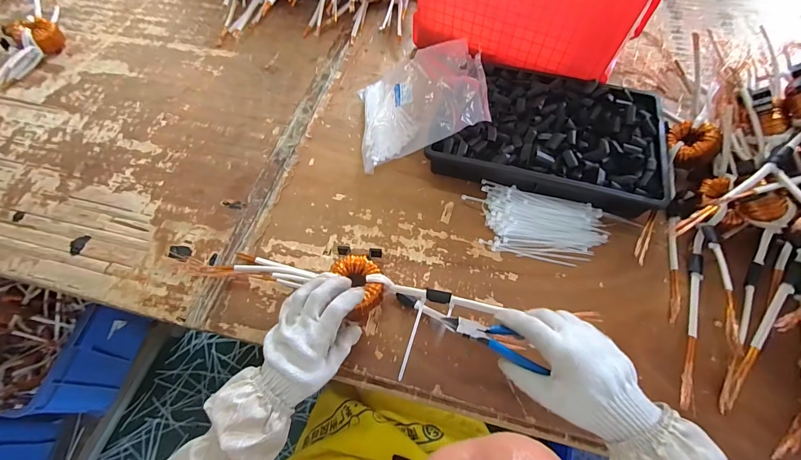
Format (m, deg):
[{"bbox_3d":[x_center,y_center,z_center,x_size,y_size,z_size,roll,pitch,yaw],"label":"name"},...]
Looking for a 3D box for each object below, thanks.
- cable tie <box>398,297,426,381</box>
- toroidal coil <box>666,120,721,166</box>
[{"bbox_3d":[0.015,0.126,0.421,0.005,0.007,0.113,17,43,7],"label":"cable tie"},{"bbox_3d":[0.472,-0.136,0.581,0.077,0.035,0.068,-56,39,-1],"label":"toroidal coil"}]

